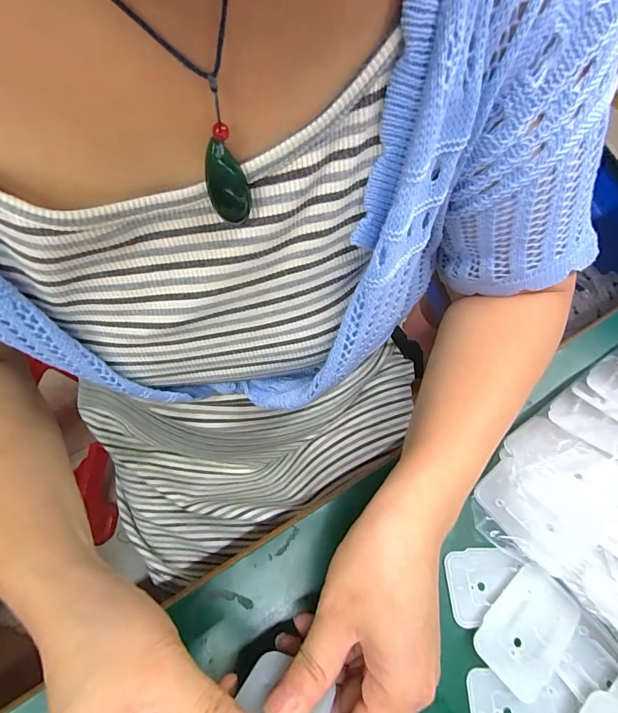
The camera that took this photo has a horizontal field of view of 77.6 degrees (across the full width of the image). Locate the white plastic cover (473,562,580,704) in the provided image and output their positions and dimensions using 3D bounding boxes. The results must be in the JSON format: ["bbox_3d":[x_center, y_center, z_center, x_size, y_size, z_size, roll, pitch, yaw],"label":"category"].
[{"bbox_3d":[0.139,0.171,0.243,0.045,0.006,0.069,41,69,15],"label":"white plastic cover"}]

